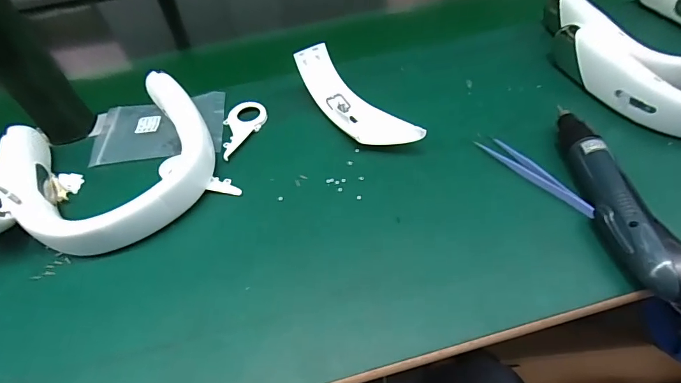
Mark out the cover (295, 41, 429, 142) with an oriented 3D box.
[{"bbox_3d":[0.012,-0.098,0.453,0.050,0.044,0.178,-31,56,-19],"label":"cover"}]

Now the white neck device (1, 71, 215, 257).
[{"bbox_3d":[-0.233,-0.028,0.413,0.204,0.049,0.191,-30,56,-18],"label":"white neck device"}]

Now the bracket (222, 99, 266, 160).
[{"bbox_3d":[-0.117,-0.072,0.464,0.044,0.005,0.091,15,55,15],"label":"bracket"}]

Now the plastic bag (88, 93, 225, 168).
[{"bbox_3d":[-0.217,-0.076,0.479,0.157,0.010,0.097,-7,52,-2],"label":"plastic bag"}]

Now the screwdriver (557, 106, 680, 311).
[{"bbox_3d":[0.238,0.014,0.350,0.037,0.040,0.233,-6,52,-1],"label":"screwdriver"}]

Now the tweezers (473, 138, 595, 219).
[{"bbox_3d":[0.191,-0.020,0.395,0.021,0.017,0.127,-29,56,-17],"label":"tweezers"}]

